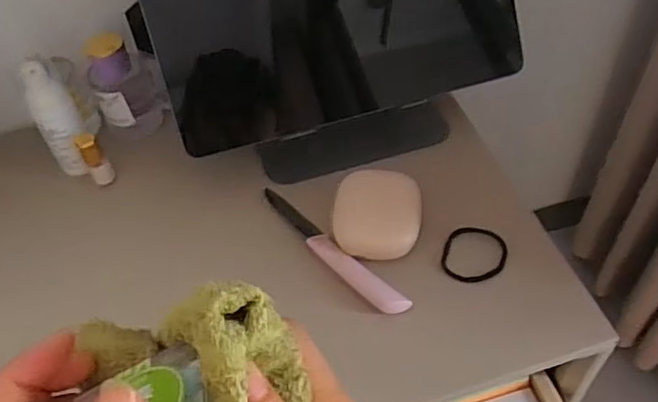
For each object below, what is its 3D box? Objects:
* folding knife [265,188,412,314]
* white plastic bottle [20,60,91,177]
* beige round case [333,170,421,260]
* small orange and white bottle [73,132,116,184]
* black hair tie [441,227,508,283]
[{"bbox_3d":[-0.002,0.036,0.470,0.020,0.012,0.159,-36,56,-23],"label":"folding knife"},{"bbox_3d":[-0.224,-0.065,0.504,0.032,0.105,0.026,-29,54,-18],"label":"white plastic bottle"},{"bbox_3d":[0.036,0.009,0.464,0.065,0.021,0.068,5,51,8],"label":"beige round case"},{"bbox_3d":[-0.198,-0.035,0.517,0.017,0.043,0.020,-29,54,-18],"label":"small orange and white bottle"},{"bbox_3d":[0.110,0.041,0.460,0.047,0.005,0.046,-3,59,5],"label":"black hair tie"}]

